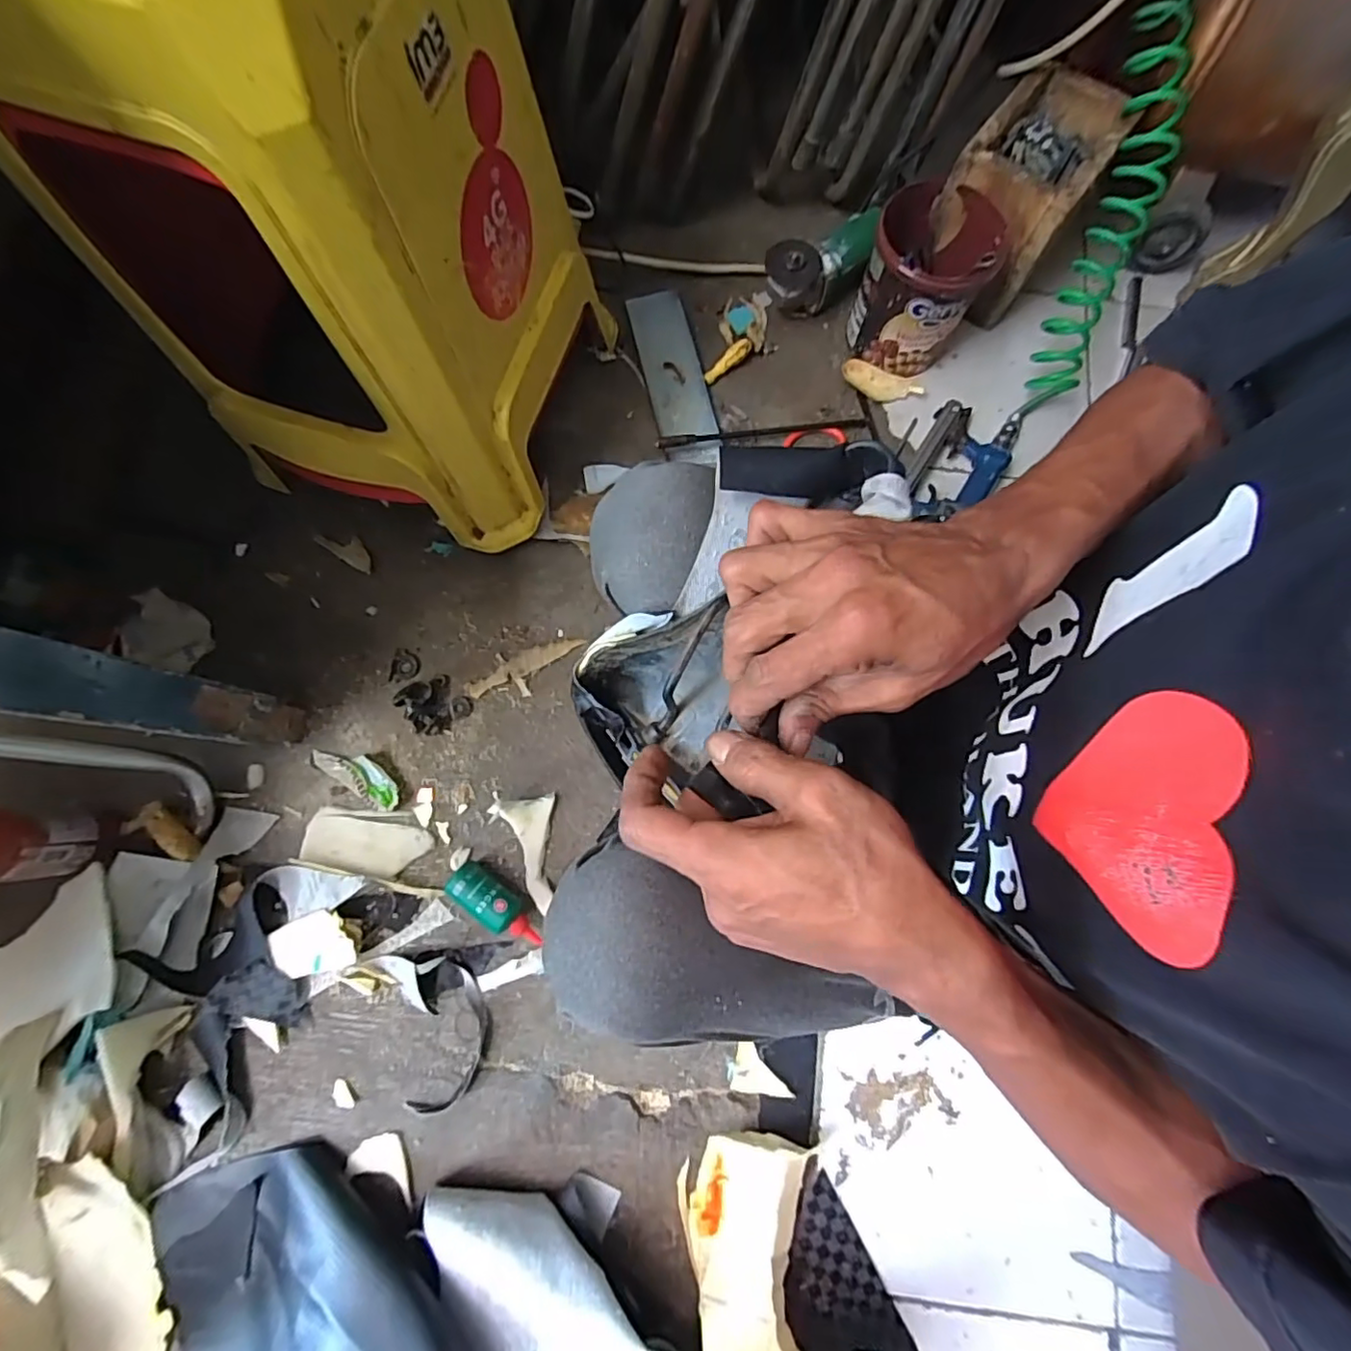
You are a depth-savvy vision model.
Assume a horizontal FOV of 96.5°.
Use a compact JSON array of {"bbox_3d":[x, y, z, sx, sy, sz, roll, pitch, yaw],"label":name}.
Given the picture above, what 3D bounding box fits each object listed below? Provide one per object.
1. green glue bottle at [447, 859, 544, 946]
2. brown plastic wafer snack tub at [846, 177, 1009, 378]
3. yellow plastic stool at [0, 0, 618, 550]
[{"bbox_3d":[-0.184,0.239,0.625,0.111,0.035,0.041,37,78,6],"label":"green glue bottle"},{"bbox_3d":[0.299,-0.478,0.742,0.133,0.152,0.154,24,77,3],"label":"brown plastic wafer snack tub"},{"bbox_3d":[-0.270,-0.380,0.517,0.289,0.460,0.325,16,77,1],"label":"yellow plastic stool"}]

